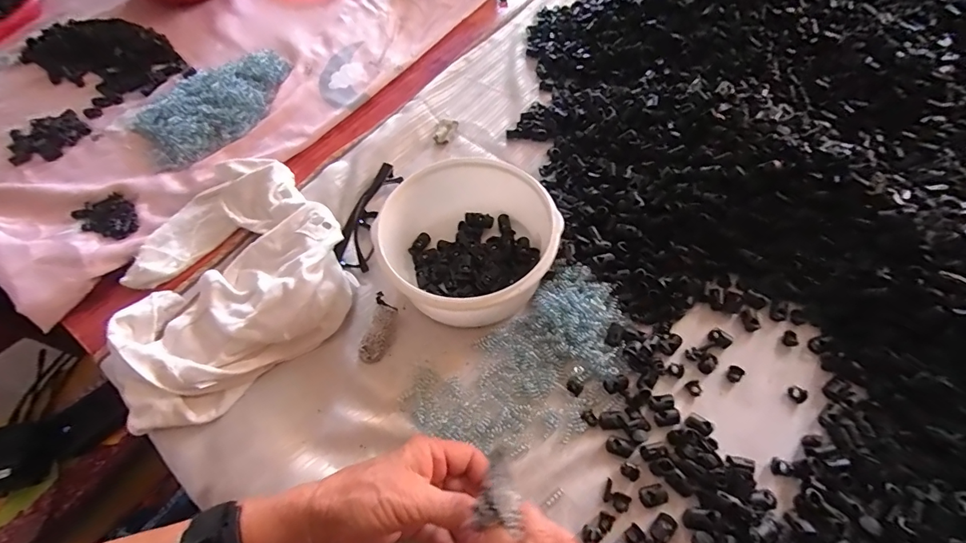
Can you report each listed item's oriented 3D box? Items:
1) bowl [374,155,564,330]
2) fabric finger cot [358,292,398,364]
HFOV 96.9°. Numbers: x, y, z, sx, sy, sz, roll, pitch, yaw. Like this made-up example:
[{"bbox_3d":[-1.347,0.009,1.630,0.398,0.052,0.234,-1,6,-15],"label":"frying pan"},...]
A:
[{"bbox_3d":[-0.012,-0.019,0.403,0.160,0.074,0.143,3,56,7],"label":"bowl"},{"bbox_3d":[-0.097,0.054,0.403,0.023,0.014,0.064,9,71,11],"label":"fabric finger cot"}]

